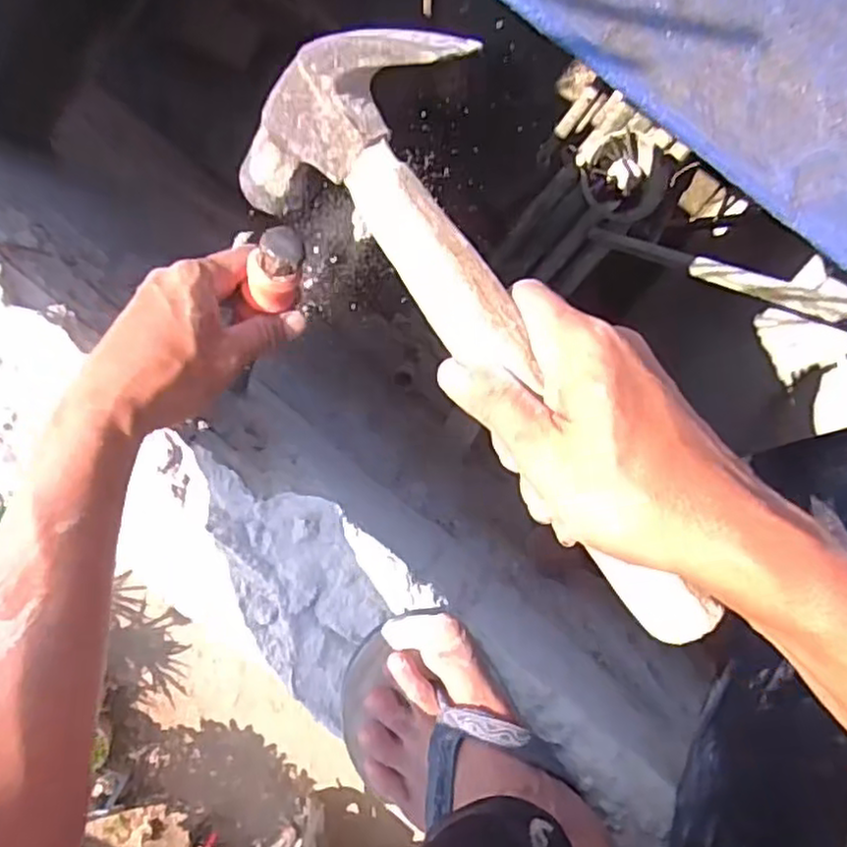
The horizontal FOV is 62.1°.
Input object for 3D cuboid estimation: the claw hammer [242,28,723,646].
[{"bbox_3d":[0.031,-0.035,0.303,0.031,0.122,0.291,-39,93,-37],"label":"claw hammer"}]

